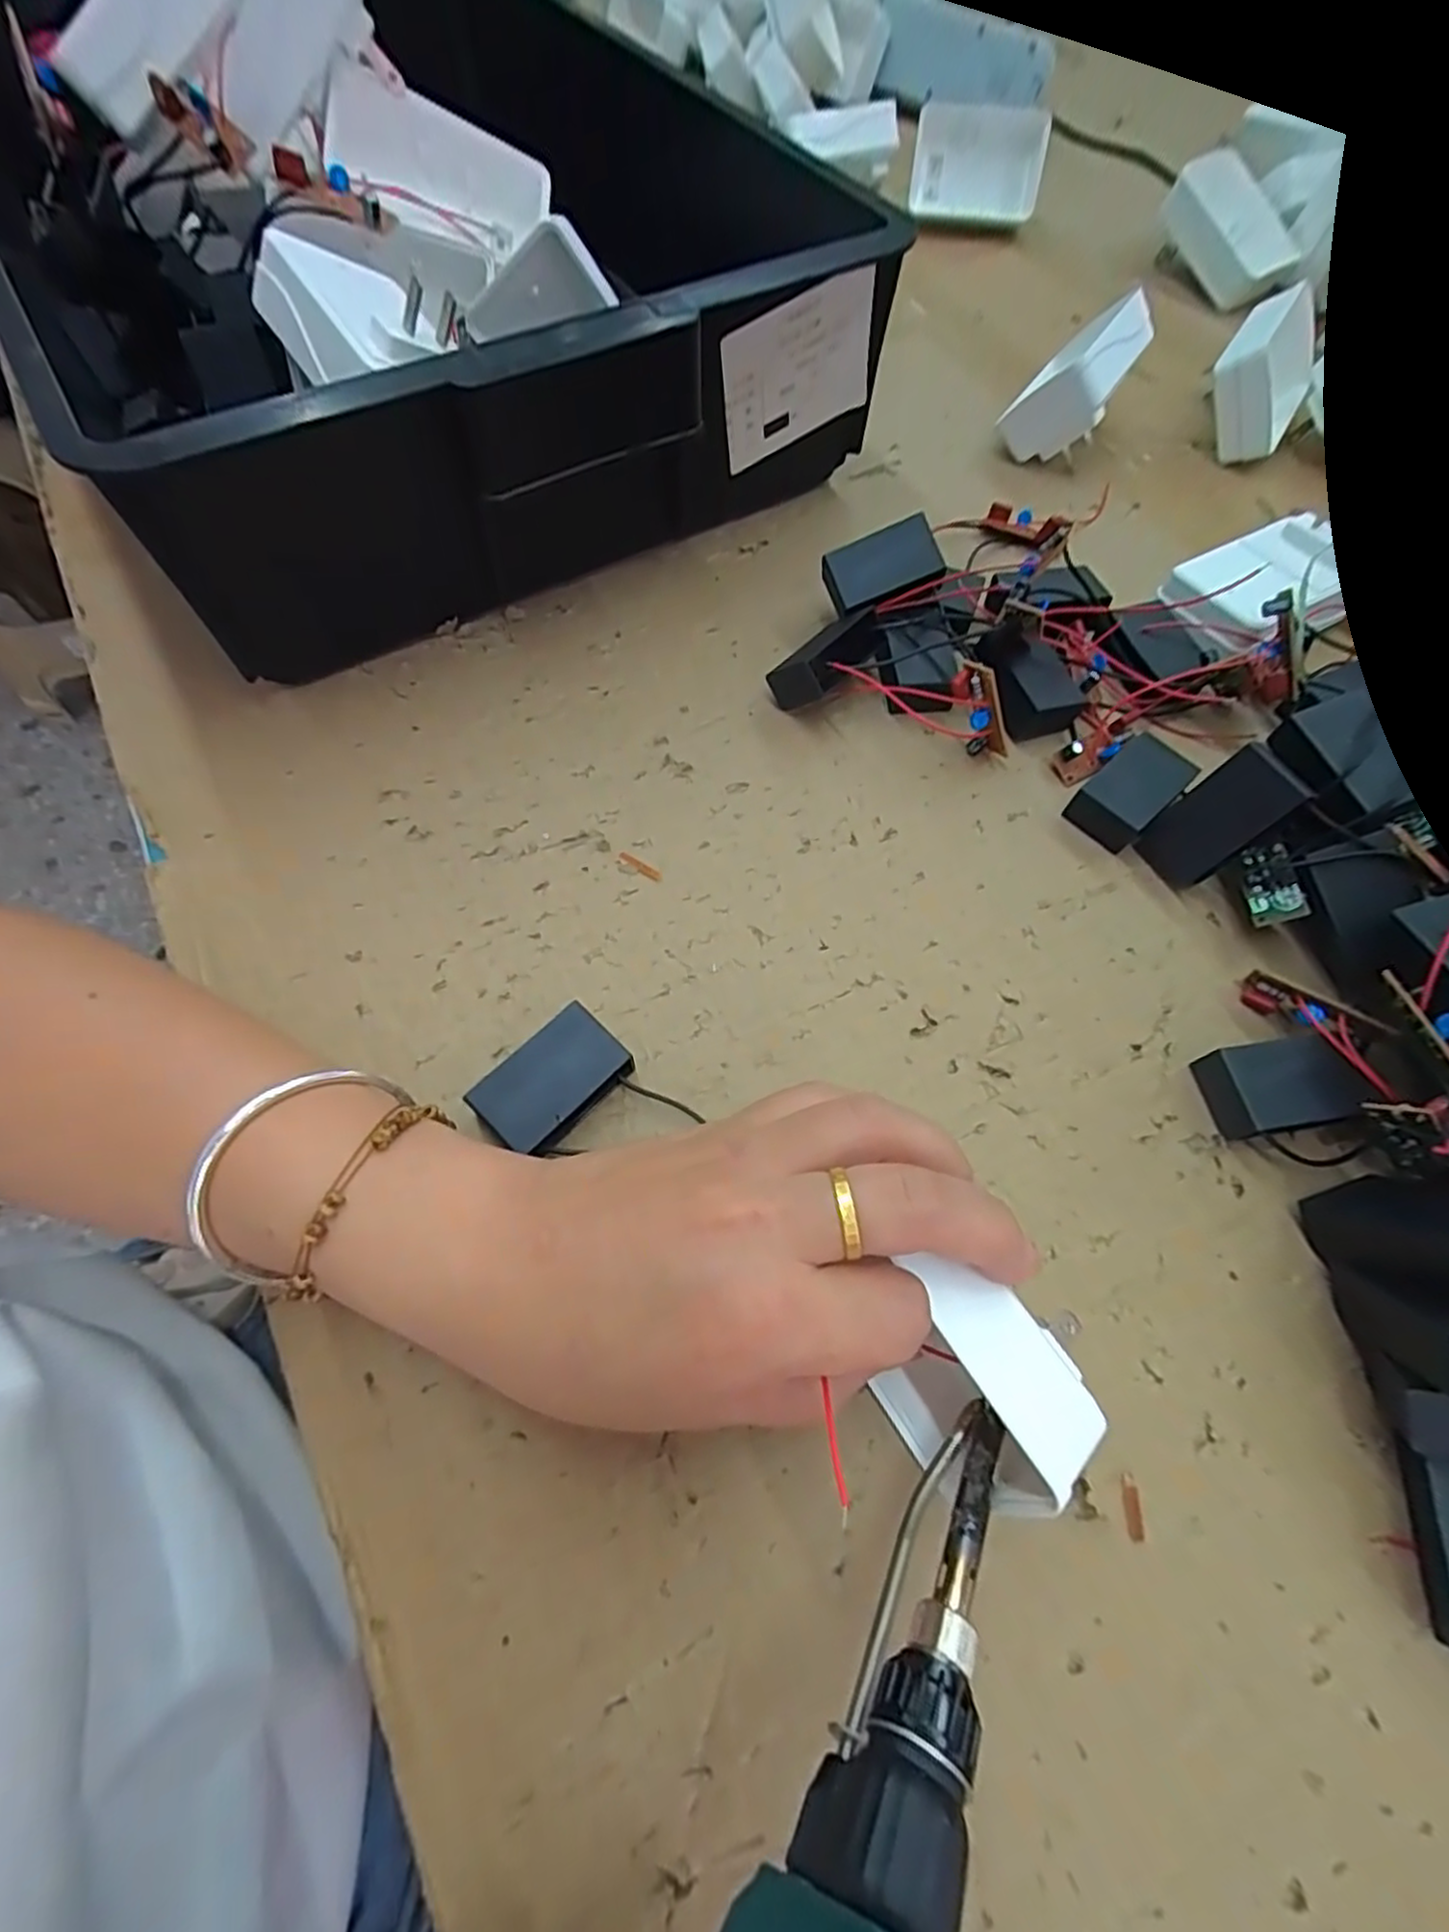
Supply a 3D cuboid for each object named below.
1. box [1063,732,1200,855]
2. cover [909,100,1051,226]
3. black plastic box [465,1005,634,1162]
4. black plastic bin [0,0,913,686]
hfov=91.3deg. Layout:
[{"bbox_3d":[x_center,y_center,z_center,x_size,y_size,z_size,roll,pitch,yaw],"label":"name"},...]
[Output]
[{"bbox_3d":[0.169,-0.072,0.294,0.046,0.020,0.027,-39,71,-18],"label":"box"},{"bbox_3d":[0.179,-0.568,0.501,0.090,0.058,0.016,6,36,4],"label":"cover"},{"bbox_3d":[-0.055,0.040,0.234,0.031,0.017,0.046,42,70,17],"label":"black plastic box"},{"bbox_3d":[-0.127,-0.302,0.330,0.318,0.128,0.277,-30,69,-15],"label":"black plastic bin"}]

